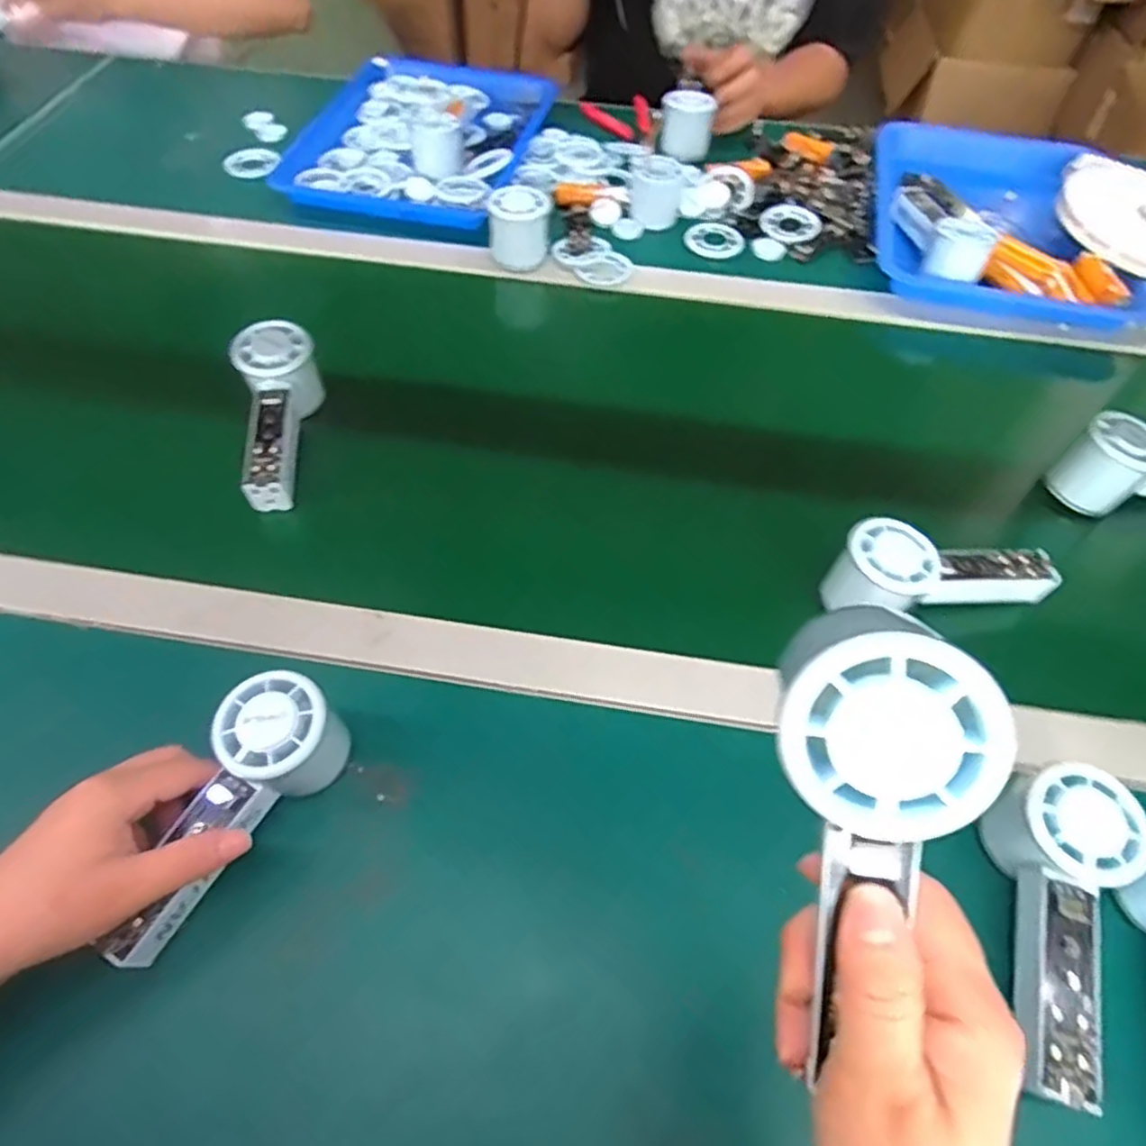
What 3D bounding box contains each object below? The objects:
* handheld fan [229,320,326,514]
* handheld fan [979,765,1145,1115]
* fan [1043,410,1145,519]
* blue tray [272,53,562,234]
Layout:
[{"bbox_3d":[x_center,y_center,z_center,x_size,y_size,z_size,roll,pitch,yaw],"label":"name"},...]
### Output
[{"bbox_3d":[-0.230,-0.120,0.552,0.058,0.053,0.155,-2,72,-4],"label":"handheld fan"},{"bbox_3d":[0.243,0.175,0.361,0.059,0.053,0.149,16,71,8],"label":"handheld fan"},{"bbox_3d":[0.447,-0.081,0.540,0.153,0.060,0.046,0,55,-3],"label":"fan"},{"bbox_3d":[-0.177,-0.524,0.838,0.259,0.043,0.341,14,56,7],"label":"blue tray"}]

